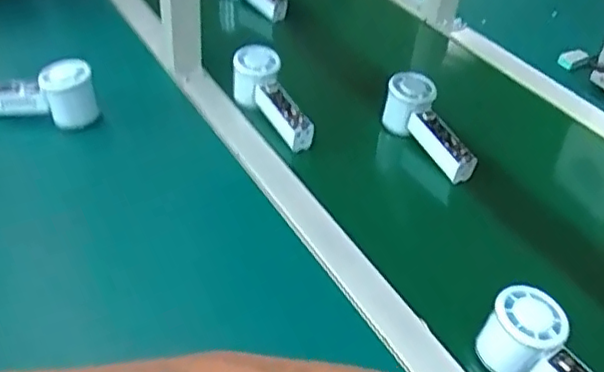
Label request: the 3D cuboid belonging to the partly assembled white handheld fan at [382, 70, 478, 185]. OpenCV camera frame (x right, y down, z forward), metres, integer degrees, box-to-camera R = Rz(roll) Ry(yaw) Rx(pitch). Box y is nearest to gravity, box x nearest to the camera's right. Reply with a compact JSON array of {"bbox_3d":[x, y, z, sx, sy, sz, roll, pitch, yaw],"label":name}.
[{"bbox_3d":[0.149,-0.066,0.740,0.052,0.060,0.148,-21,59,-23],"label":"partly assembled white handheld fan"}]

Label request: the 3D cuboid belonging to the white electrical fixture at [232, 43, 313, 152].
[{"bbox_3d":[-0.032,-0.100,0.758,0.043,0.082,0.140,-27,73,-30],"label":"white electrical fixture"}]

